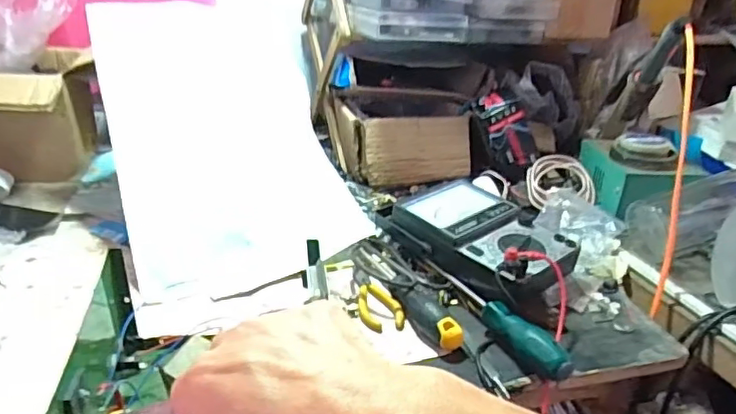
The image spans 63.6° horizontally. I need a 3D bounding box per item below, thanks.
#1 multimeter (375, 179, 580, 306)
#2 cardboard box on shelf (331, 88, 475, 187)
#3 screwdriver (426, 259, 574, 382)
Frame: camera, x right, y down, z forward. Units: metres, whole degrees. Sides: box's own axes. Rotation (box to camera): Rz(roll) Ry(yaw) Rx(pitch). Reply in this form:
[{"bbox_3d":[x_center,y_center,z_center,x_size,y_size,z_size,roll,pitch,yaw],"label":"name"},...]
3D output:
[{"bbox_3d":[0.115,0.035,0.615,0.123,0.054,0.182,-15,31,-33],"label":"multimeter"},{"bbox_3d":[0.041,-0.100,0.811,0.183,0.091,0.144,2,26,-4],"label":"cardboard box on shelf"},{"bbox_3d":[0.110,0.095,0.526,0.024,0.033,0.172,-11,29,-28],"label":"screwdriver"}]

